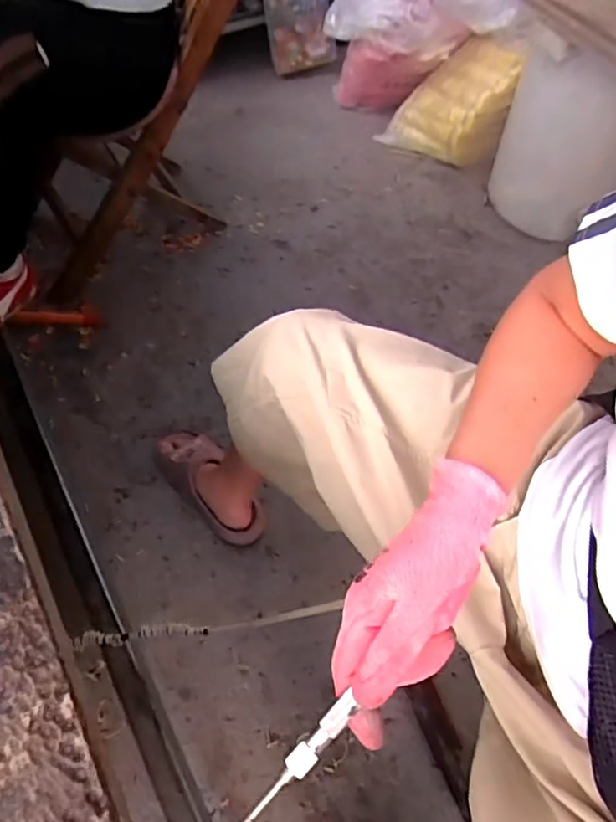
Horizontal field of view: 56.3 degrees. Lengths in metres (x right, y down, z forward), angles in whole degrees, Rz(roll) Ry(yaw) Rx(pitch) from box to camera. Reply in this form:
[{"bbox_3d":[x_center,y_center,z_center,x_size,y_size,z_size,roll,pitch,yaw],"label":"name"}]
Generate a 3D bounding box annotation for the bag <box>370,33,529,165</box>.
[{"bbox_3d":[0.349,-0.760,1.399,0.276,0.256,0.127,29,61,15],"label":"bag"}]

